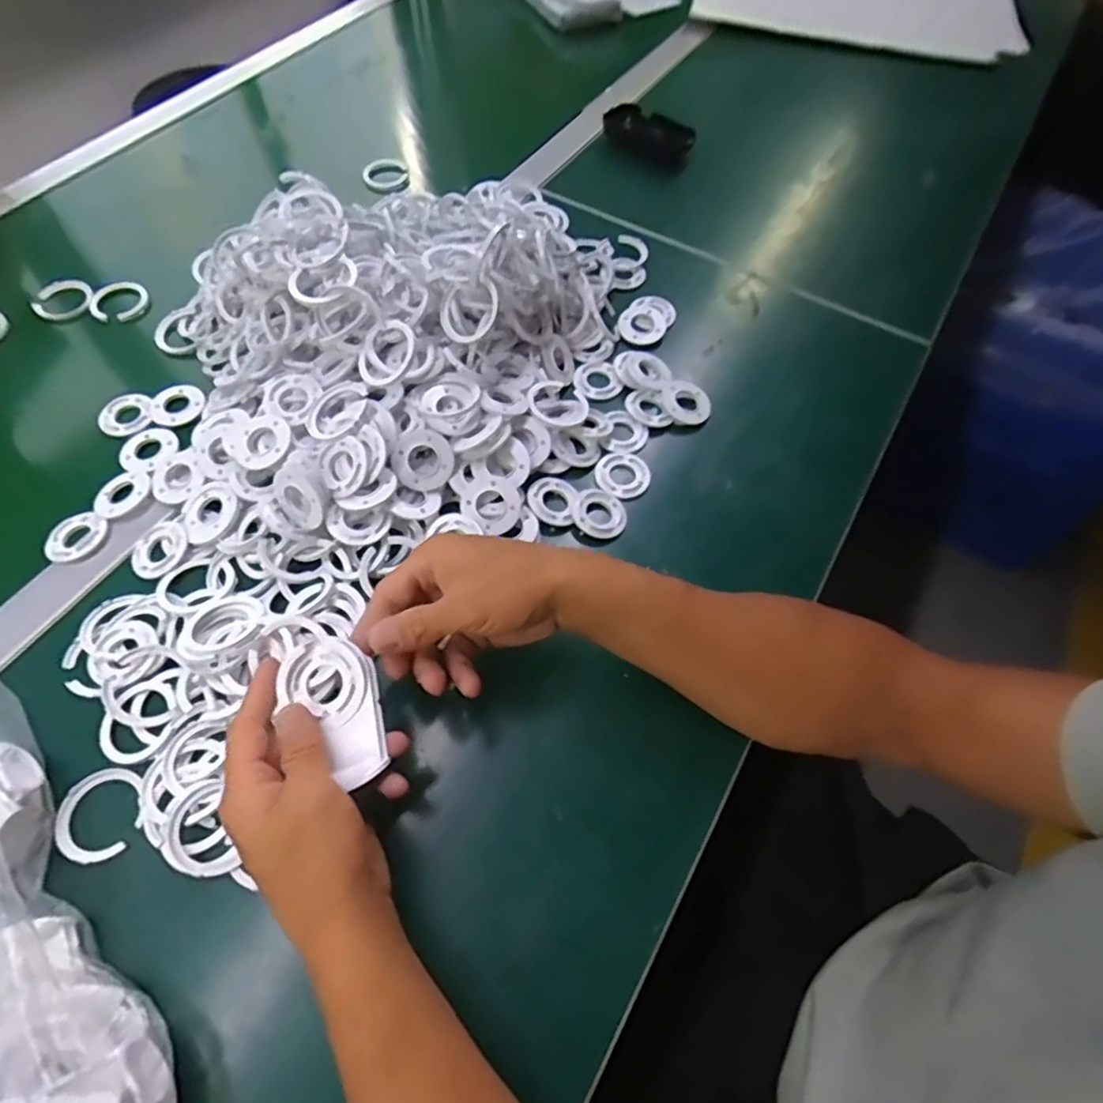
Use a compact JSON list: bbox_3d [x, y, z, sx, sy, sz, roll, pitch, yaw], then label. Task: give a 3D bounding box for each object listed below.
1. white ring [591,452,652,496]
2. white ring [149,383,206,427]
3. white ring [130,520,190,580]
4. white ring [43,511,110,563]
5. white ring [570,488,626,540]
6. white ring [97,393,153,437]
[{"bbox_3d":[0.058,-0.063,0.500,0.044,0.004,0.043,1,61,-1],"label":"white ring"},{"bbox_3d":[-0.318,-0.125,0.523,0.044,0.005,0.043,1,61,-1],"label":"white ring"},{"bbox_3d":[-0.287,-0.002,0.450,0.040,0.008,0.043,1,61,-1],"label":"white ring"},{"bbox_3d":[-0.356,-0.012,0.459,0.036,0.007,0.043,35,66,17],"label":"white ring"},{"bbox_3d":[0.037,-0.031,0.475,0.043,0.008,0.043,1,61,-1],"label":"white ring"},{"bbox_3d":[-0.361,-0.115,0.520,0.042,0.007,0.042,1,61,-1],"label":"white ring"}]

